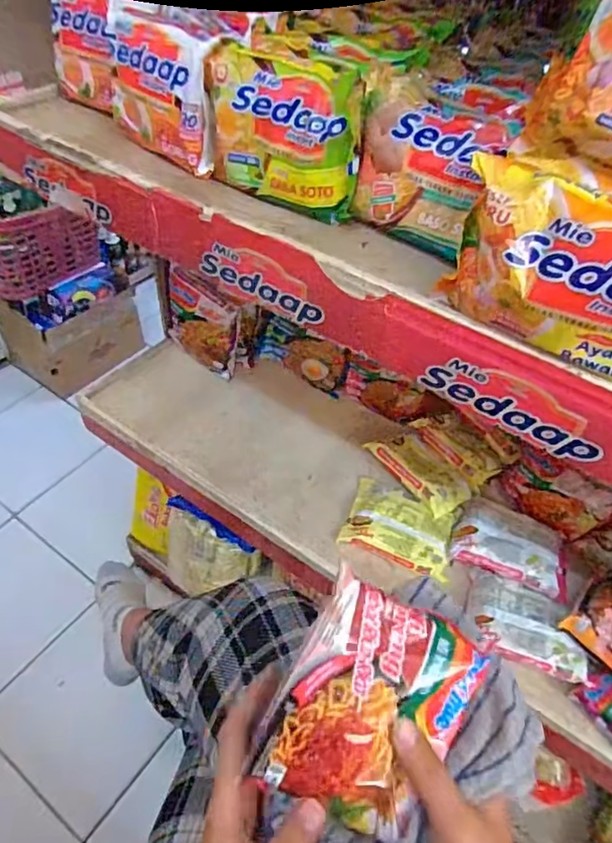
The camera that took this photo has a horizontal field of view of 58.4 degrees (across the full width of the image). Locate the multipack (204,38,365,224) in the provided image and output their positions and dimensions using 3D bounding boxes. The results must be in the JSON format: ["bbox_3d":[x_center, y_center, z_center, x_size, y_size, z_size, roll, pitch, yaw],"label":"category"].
[{"bbox_3d":[-0.018,-0.221,0.421,0.133,0.094,0.040,31,53,22],"label":"multipack"}]

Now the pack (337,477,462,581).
[{"bbox_3d":[0.121,0.129,0.700,0.134,0.028,0.107,18,50,12],"label":"pack"}]

